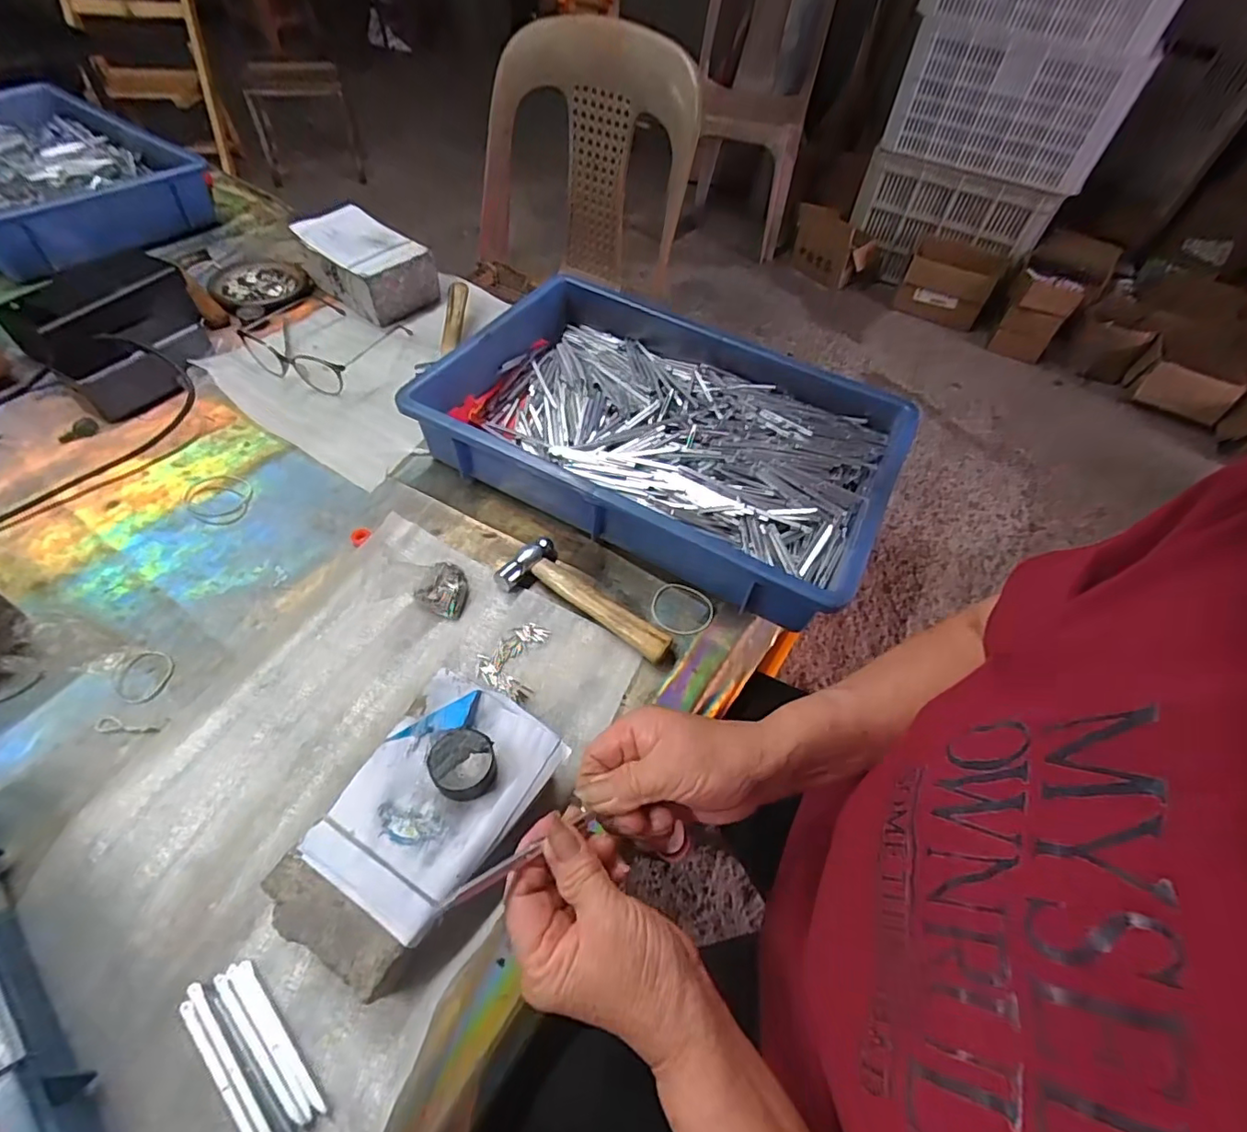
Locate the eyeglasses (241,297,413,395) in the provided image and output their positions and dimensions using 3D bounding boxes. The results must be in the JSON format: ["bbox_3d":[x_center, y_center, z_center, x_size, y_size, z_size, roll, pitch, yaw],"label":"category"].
[{"bbox_3d":[-0.354,-0.272,0.663,0.176,0.038,0.138,23,54,11],"label":"eyeglasses"}]

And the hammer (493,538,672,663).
[{"bbox_3d":[-0.029,0.026,0.495,0.159,0.017,0.055,26,55,14],"label":"hammer"}]

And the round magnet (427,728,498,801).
[{"bbox_3d":[-0.099,0.122,0.353,0.037,0.021,0.038,3,53,-4],"label":"round magnet"}]

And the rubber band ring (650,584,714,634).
[{"bbox_3d":[0.052,0.038,0.504,0.054,0.006,0.047,14,53,5],"label":"rubber band ring"}]

